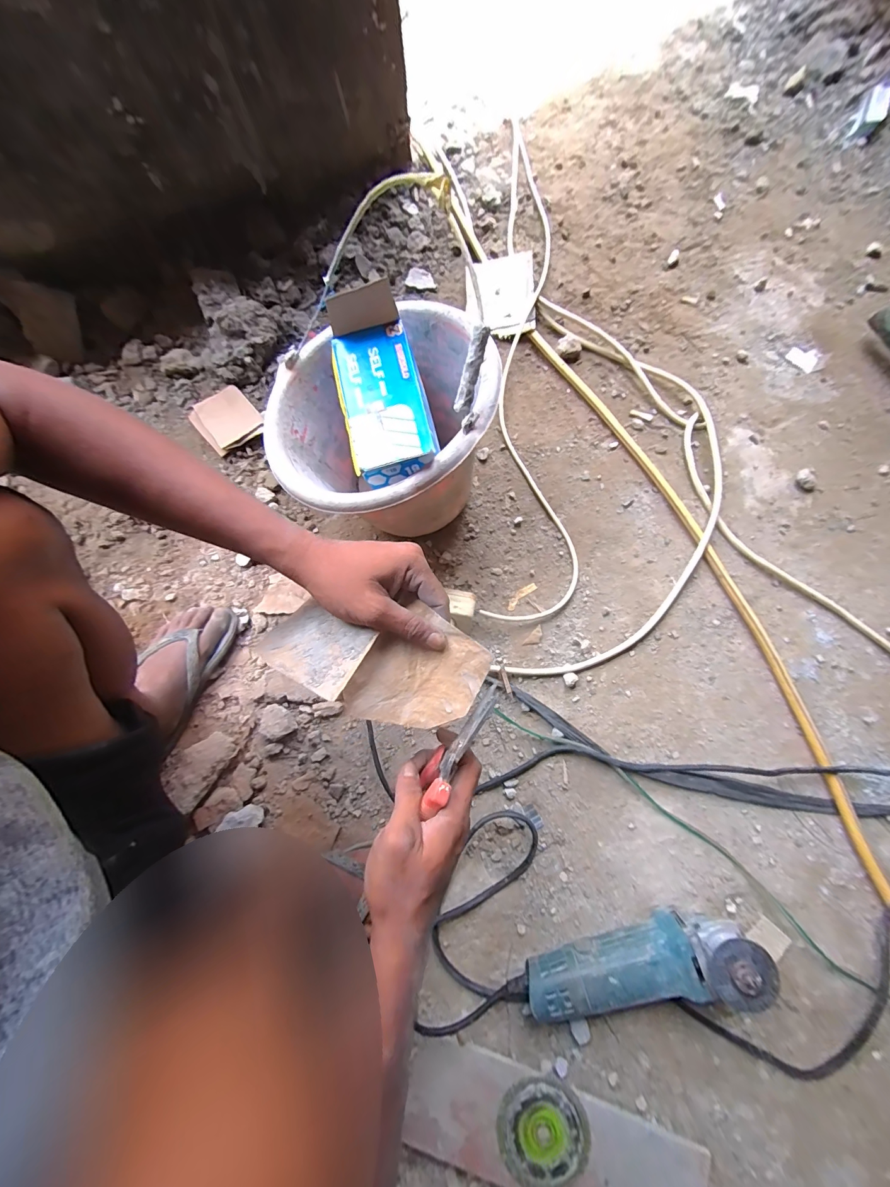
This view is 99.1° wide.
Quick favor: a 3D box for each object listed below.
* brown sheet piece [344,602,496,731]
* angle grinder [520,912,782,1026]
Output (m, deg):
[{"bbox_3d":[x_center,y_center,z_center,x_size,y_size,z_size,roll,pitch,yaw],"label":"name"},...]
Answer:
[{"bbox_3d":[-0.018,0.064,0.298,0.087,0.023,0.094,26,79,5],"label":"brown sheet piece"},{"bbox_3d":[0.225,0.431,0.441,0.258,0.070,0.064,-18,79,9],"label":"angle grinder"}]

